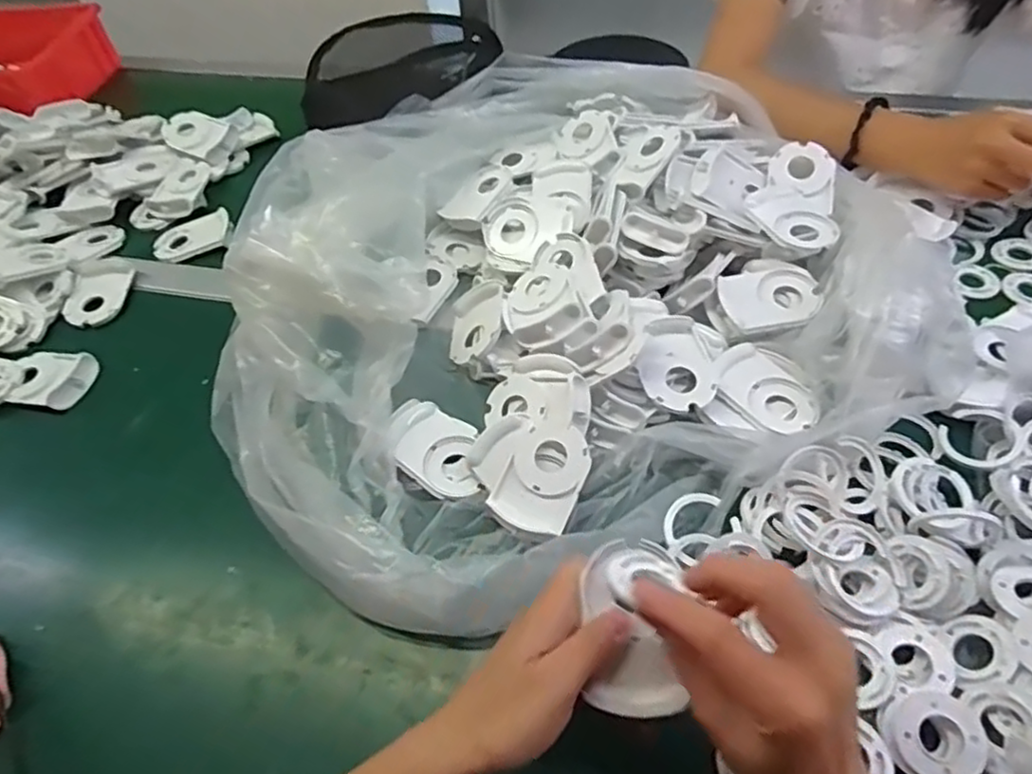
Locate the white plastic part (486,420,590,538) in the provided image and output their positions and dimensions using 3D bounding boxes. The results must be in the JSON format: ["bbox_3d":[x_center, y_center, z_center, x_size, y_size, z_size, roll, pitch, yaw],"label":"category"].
[{"bbox_3d":[0.020,0.064,0.473,0.056,0.010,0.079,25,81,22],"label":"white plastic part"}]

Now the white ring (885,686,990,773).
[{"bbox_3d":[0.233,0.192,0.371,0.046,0.016,0.050,-3,50,3],"label":"white ring"}]

